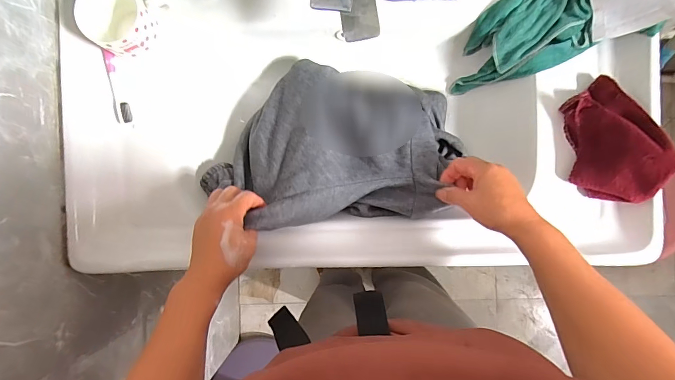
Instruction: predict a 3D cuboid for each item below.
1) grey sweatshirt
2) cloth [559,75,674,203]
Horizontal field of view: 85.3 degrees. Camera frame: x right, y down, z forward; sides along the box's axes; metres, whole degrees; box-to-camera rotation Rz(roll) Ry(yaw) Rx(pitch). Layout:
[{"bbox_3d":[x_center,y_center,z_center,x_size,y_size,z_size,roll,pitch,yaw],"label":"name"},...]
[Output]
[{"bbox_3d":[0.000,-0.064,0.545,0.341,0.134,0.248,13,90,2],"label":"grey sweatshirt"},{"bbox_3d":[0.363,-0.067,0.479,0.088,0.076,0.168,-12,89,2],"label":"cloth"}]

